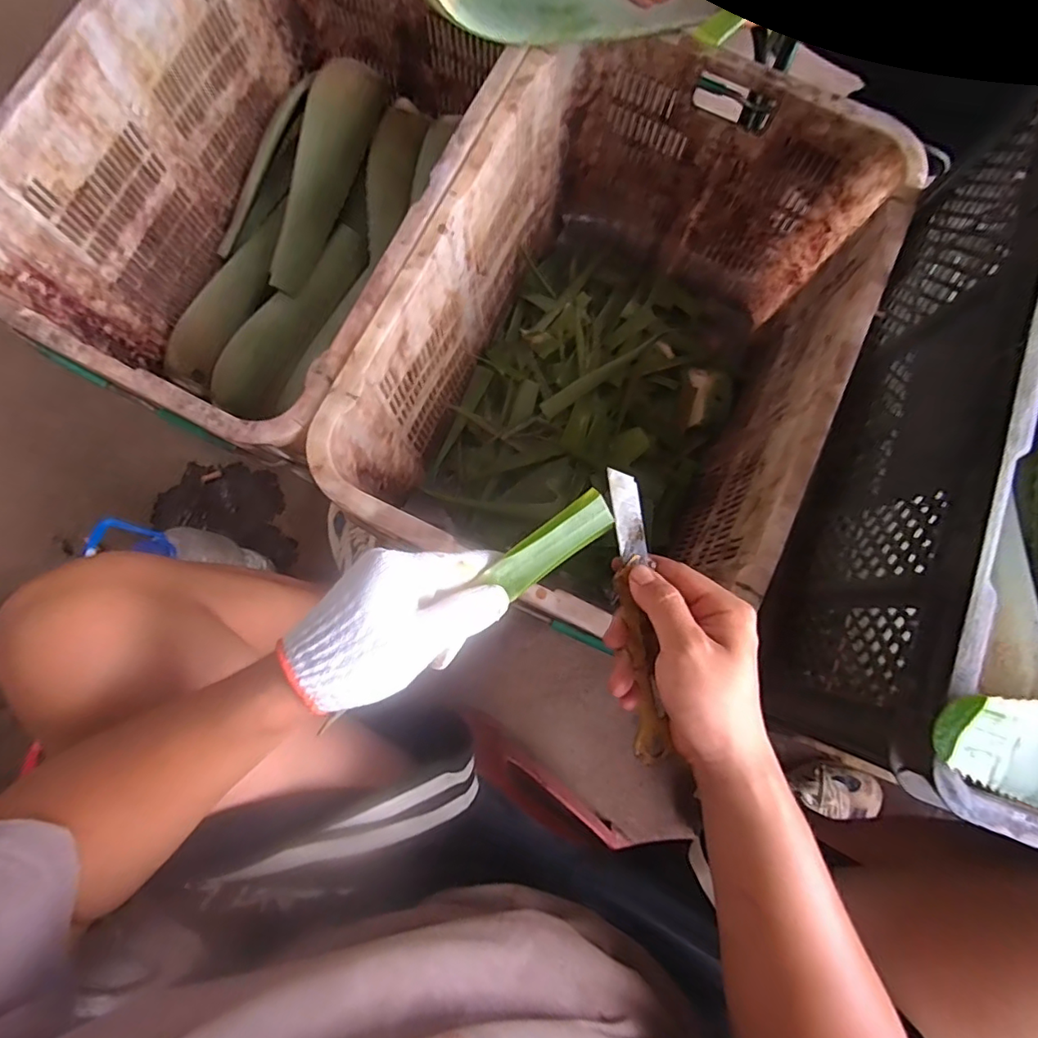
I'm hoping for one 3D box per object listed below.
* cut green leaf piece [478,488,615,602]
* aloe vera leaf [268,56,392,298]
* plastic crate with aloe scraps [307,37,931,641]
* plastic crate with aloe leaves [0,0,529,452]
[{"bbox_3d":[0.020,0.016,0.337,0.084,0.009,0.026,-37,82,-8],"label":"cut green leaf piece"},{"bbox_3d":[-0.303,-0.531,0.853,0.105,0.065,0.368,20,92,3],"label":"aloe vera leaf"},{"bbox_3d":[0.121,-0.213,0.736,0.469,0.335,0.663,25,80,3],"label":"plastic crate with aloe scraps"},{"bbox_3d":[-0.297,-0.432,0.744,0.464,0.308,0.673,25,80,3],"label":"plastic crate with aloe leaves"}]

